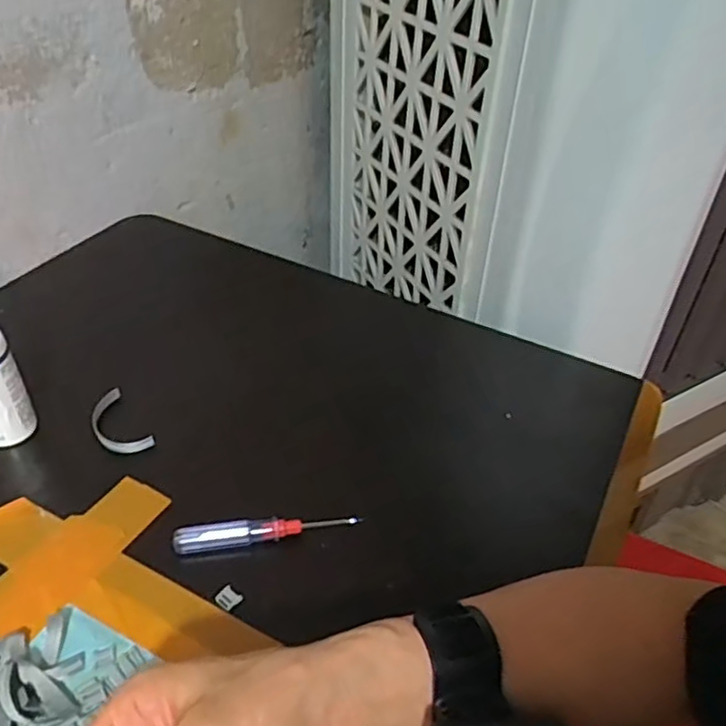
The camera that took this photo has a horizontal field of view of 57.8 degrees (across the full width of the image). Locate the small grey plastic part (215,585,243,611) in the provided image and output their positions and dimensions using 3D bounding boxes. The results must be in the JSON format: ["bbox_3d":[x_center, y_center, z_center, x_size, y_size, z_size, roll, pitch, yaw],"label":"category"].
[{"bbox_3d":[-0.083,0.145,0.407,0.014,0.006,0.013,29,48,28],"label":"small grey plastic part"}]

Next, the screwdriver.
[{"bbox_3d":[-0.064,0.110,0.435,0.119,0.016,0.014,-4,41,-7],"label":"screwdriver"}]

